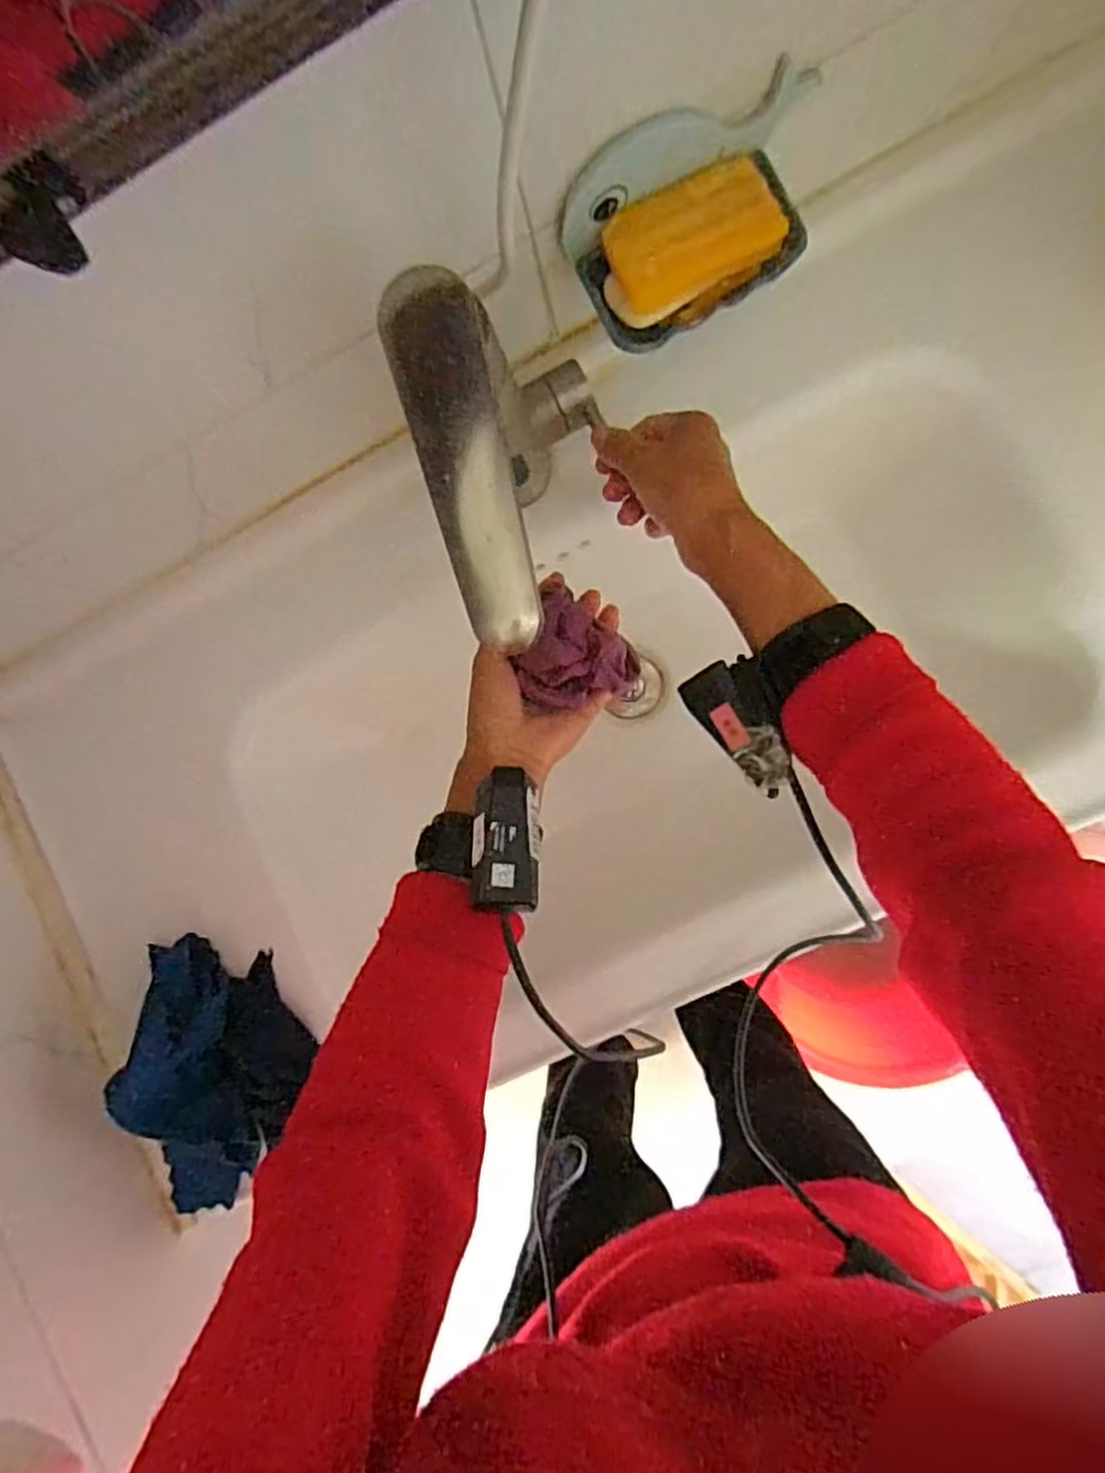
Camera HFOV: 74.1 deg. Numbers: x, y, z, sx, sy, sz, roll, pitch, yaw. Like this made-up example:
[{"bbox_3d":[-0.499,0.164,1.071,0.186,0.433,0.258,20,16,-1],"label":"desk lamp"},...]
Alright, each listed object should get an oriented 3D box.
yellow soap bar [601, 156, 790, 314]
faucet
[{"bbox_3d":[0.083,-0.298,0.434,0.098,0.023,0.054,-24,85,8],"label":"yellow soap bar"},{"bbox_3d":[-0.008,-0.139,0.441,0.084,0.228,0.189,-15,87,9],"label":"faucet"}]

